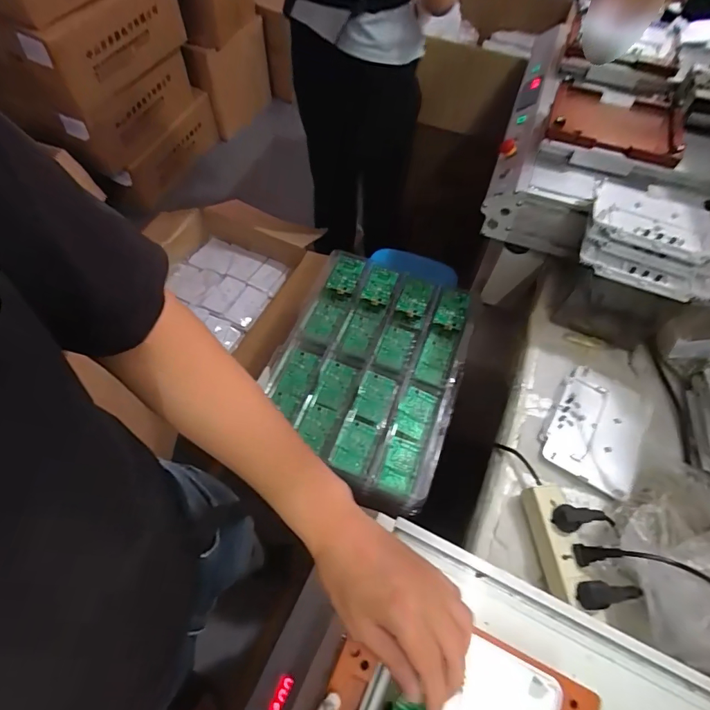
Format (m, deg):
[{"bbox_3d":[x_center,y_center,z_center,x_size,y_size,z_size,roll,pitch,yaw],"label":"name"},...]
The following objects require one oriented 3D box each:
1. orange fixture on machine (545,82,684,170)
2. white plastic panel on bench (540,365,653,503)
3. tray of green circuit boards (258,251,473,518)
[{"bbox_3d":[0.443,-0.397,0.736,0.215,0.033,0.155,27,65,12],"label":"orange fixture on machine"},{"bbox_3d":[0.375,0.112,0.673,0.128,0.021,0.183,30,65,13],"label":"white plastic panel on bench"},{"bbox_3d":[0.039,0.009,0.898,0.357,0.074,0.533,19,64,8],"label":"tray of green circuit boards"}]

